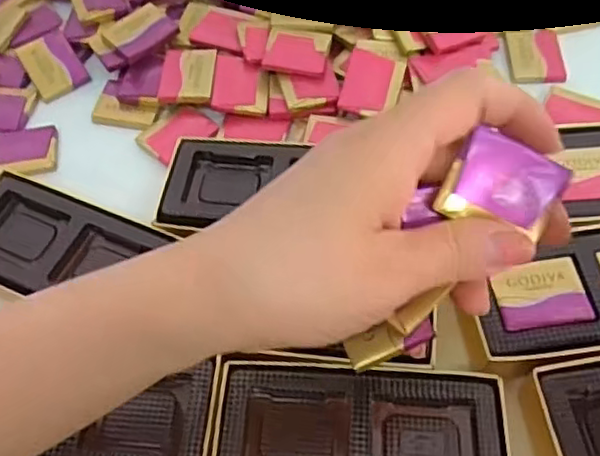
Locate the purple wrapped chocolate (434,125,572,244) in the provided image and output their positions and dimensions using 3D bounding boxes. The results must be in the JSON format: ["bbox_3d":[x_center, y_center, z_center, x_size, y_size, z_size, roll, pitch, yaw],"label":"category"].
[{"bbox_3d":[0.071,-0.014,0.227,0.040,0.005,0.031,22,93,-12],"label":"purple wrapped chocolate"}]

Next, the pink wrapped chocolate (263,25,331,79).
[{"bbox_3d":[-0.001,-0.103,0.388,0.036,0.011,0.032,8,59,9],"label":"pink wrapped chocolate"}]

